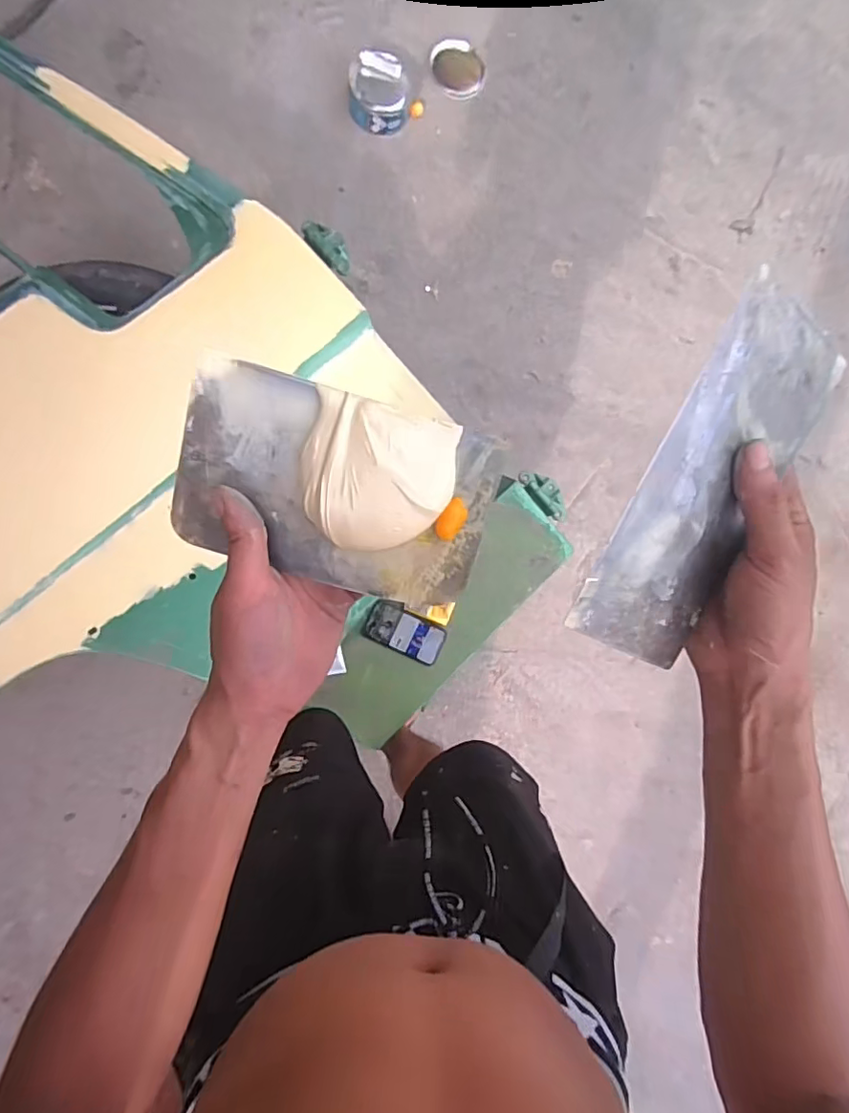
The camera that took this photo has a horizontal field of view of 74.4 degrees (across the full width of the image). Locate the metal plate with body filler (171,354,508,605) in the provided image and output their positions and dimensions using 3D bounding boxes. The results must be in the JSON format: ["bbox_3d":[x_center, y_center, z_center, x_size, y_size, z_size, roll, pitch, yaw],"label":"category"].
[{"bbox_3d":[-0.047,-0.034,0.302,0.167,0.020,0.103,15,106,-7],"label":"metal plate with body filler"}]

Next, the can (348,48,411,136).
[{"bbox_3d":[-0.109,-1.119,1.354,0.144,0.087,0.133,1,86,-8],"label":"can"}]

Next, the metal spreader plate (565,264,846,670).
[{"bbox_3d":[0.154,-0.036,0.301,0.092,0.005,0.197,23,97,-31],"label":"metal spreader plate"}]

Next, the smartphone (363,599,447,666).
[{"bbox_3d":[-0.034,0.140,1.031,0.148,0.013,0.078,27,83,-5],"label":"smartphone"}]

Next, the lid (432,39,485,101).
[{"bbox_3d":[0.089,-1.255,1.443,0.133,0.014,0.151,-8,87,-8],"label":"lid"}]

